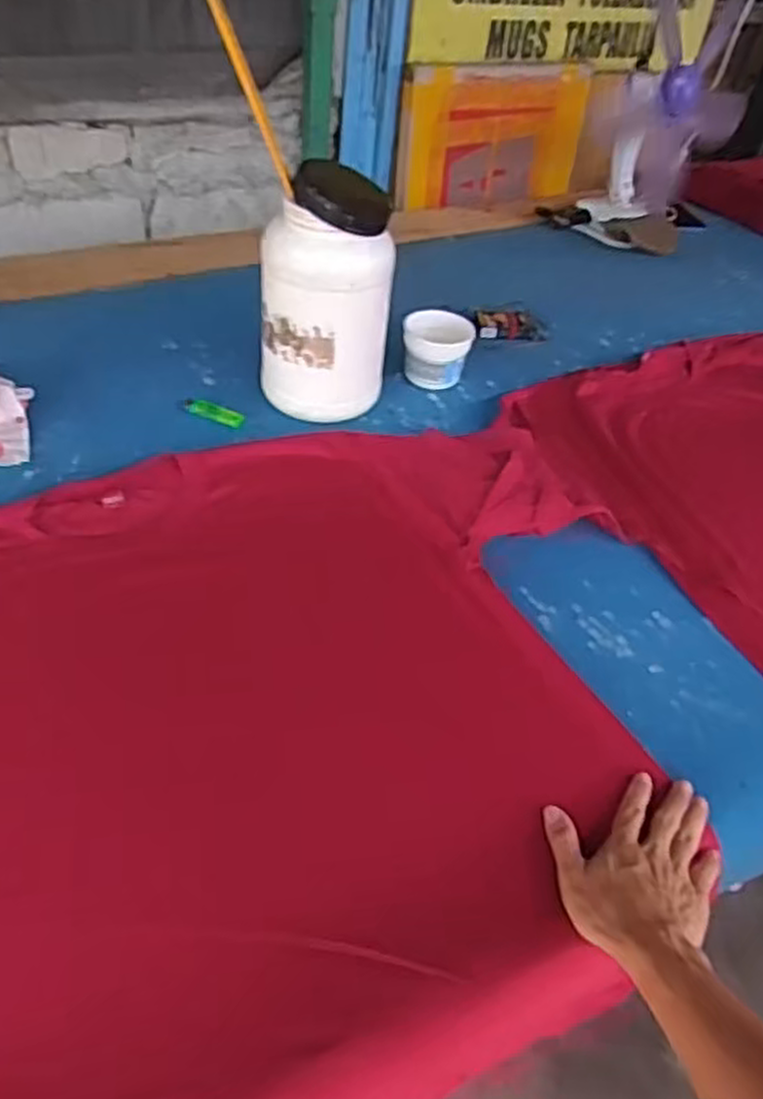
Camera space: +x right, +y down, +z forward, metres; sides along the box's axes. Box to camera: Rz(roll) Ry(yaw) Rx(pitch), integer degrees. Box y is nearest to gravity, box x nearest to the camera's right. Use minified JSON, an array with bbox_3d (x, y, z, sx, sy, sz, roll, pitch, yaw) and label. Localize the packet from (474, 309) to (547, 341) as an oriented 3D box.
[{"bbox_3d":[0.201,-0.349,1.205,0.111,0.022,0.051,6,43,-2],"label":"packet"}]

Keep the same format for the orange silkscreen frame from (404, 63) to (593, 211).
[{"bbox_3d":[0.239,-0.851,1.613,0.417,0.258,0.046,-16,42,-23],"label":"orange silkscreen frame"}]

